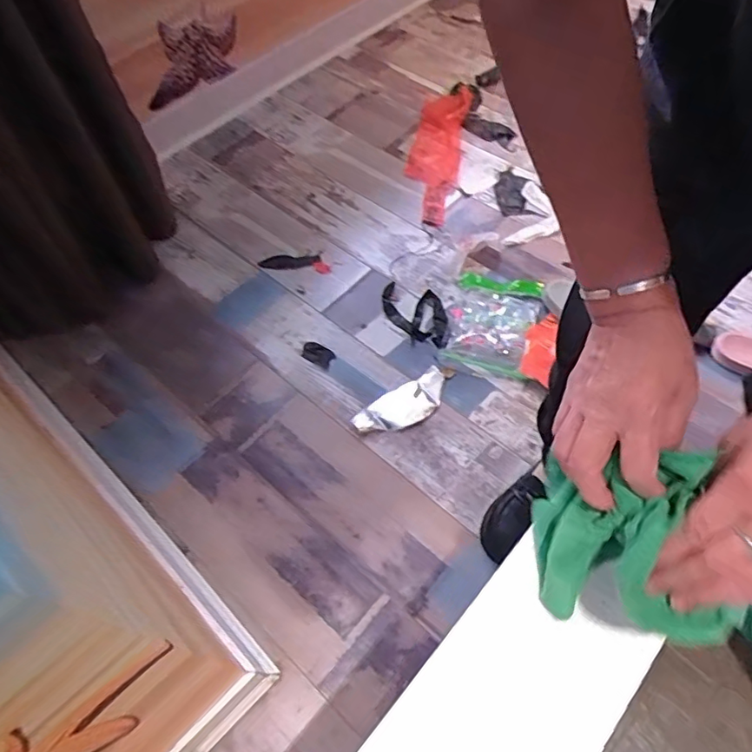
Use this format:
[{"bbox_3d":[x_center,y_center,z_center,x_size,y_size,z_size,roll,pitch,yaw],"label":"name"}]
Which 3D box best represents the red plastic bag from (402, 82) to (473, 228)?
[{"bbox_3d":[0.151,-0.572,1.389,0.127,0.019,0.507,9,59,7],"label":"red plastic bag"}]

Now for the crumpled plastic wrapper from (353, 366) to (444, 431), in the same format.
[{"bbox_3d":[0.053,0.054,1.039,0.195,0.016,0.077,-31,62,-16],"label":"crumpled plastic wrapper"}]

